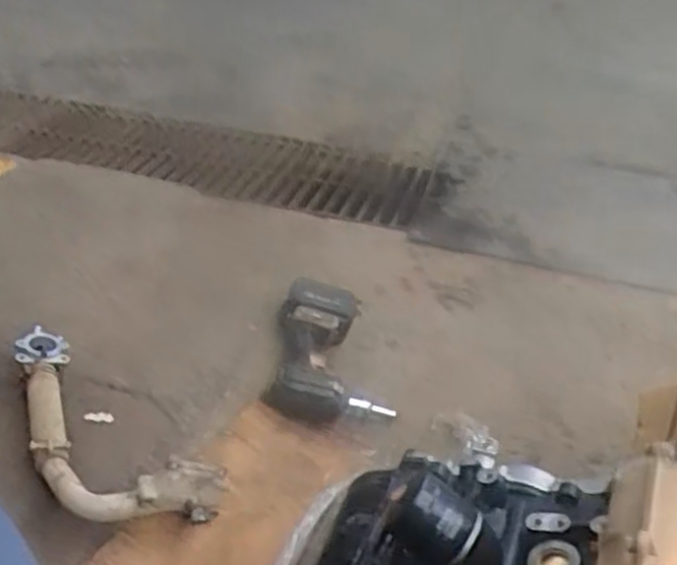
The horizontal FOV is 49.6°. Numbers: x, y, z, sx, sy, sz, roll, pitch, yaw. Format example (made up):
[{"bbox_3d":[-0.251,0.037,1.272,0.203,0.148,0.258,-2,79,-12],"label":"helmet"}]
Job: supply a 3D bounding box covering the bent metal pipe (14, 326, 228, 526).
[{"bbox_3d":[-0.354,0.204,1.019,0.461,0.076,0.167,28,40,32],"label":"bent metal pipe"}]

